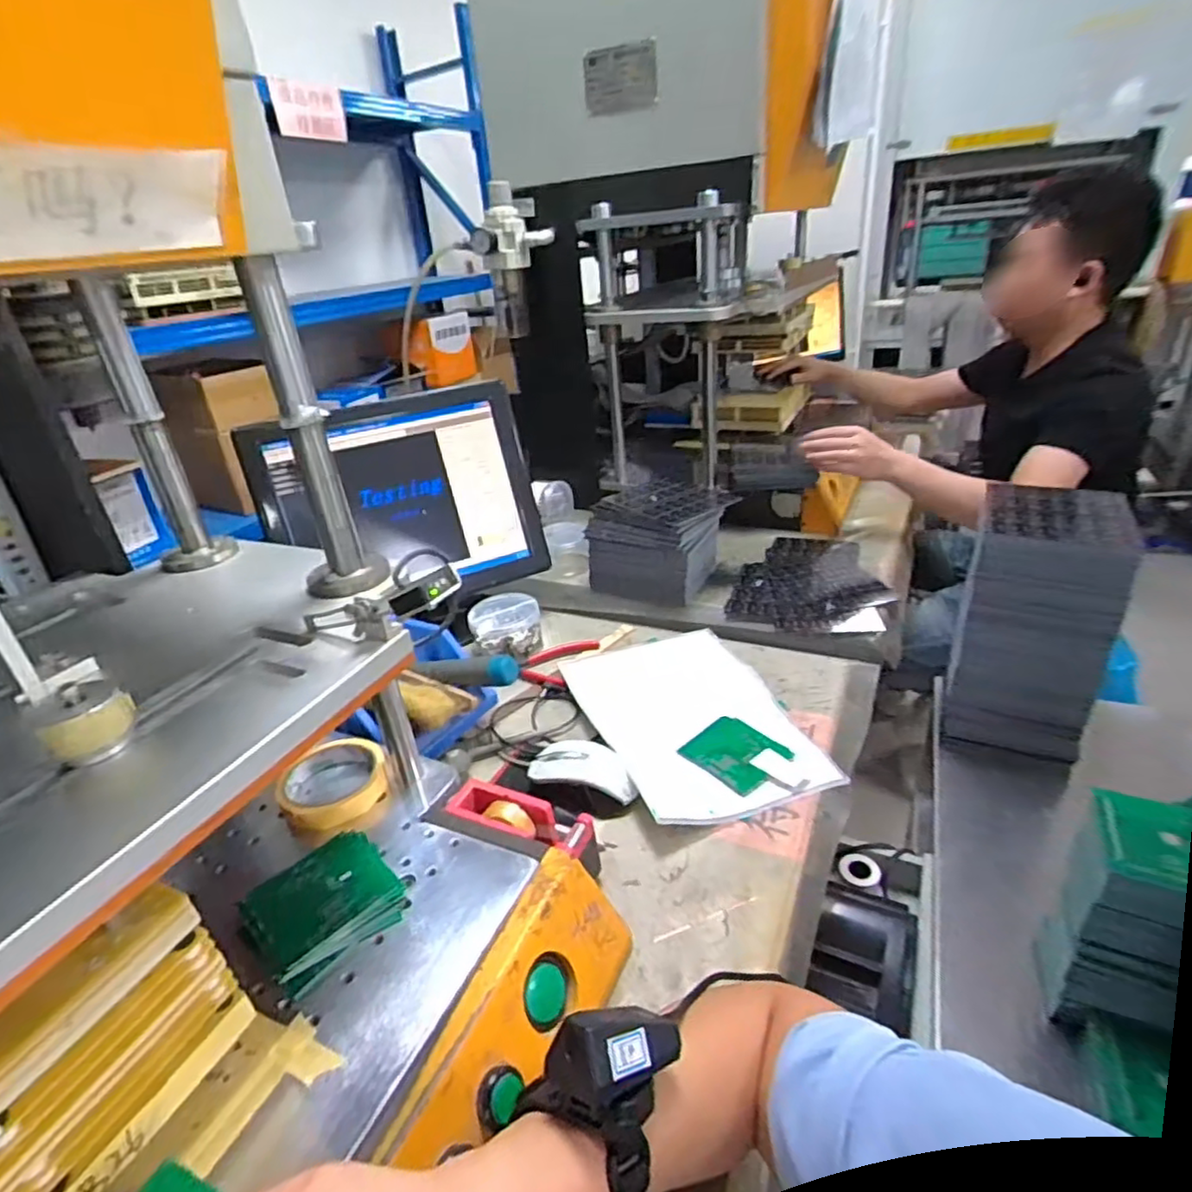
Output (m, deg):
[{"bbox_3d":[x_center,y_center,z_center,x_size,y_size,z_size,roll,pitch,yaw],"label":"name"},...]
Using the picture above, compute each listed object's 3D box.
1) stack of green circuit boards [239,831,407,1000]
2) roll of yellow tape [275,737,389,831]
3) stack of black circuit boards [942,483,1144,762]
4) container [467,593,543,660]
[{"bbox_3d":[-0.196,0.220,0.482,0.097,0.020,0.091,-28,36,-36],"label":"stack of green circuit boards"},{"bbox_3d":[-0.235,0.167,0.598,0.090,0.029,0.090,-4,29,2],"label":"roll of yellow tape"},{"bbox_3d":[0.520,0.034,0.789,0.147,0.290,0.162,14,34,32],"label":"stack of black circuit boards"},{"bbox_3d":[-0.123,0.040,0.906,0.095,0.057,0.075,-11,29,-9],"label":"container"}]

